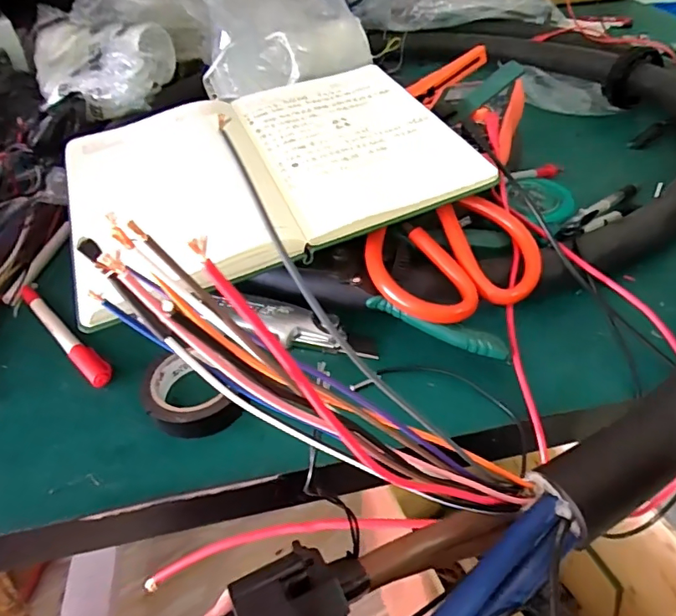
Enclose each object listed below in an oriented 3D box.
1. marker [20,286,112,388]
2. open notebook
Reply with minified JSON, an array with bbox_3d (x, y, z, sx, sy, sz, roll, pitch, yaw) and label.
[{"bbox_3d":[-0.196,0.021,0.370,0.108,0.017,0.016,30,53,32],"label":"marker"},{"bbox_3d":[-0.041,-0.115,0.396,0.251,0.017,0.209,-20,51,-13],"label":"open notebook"}]

